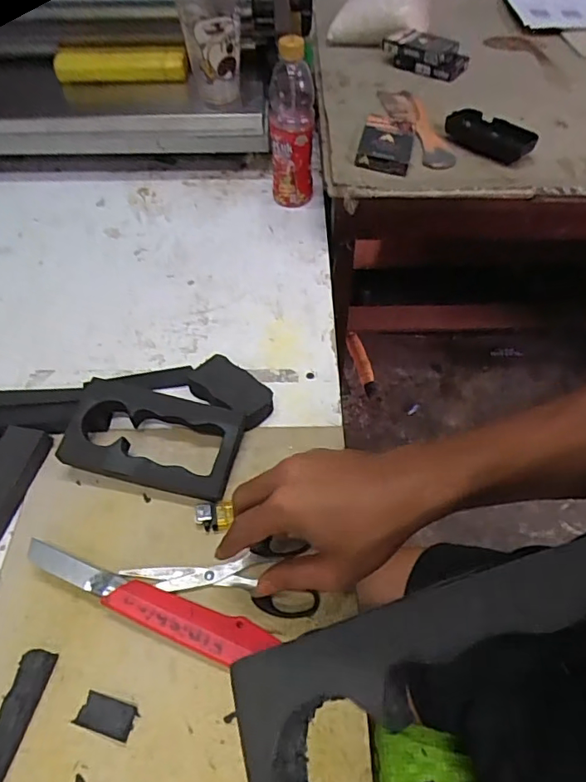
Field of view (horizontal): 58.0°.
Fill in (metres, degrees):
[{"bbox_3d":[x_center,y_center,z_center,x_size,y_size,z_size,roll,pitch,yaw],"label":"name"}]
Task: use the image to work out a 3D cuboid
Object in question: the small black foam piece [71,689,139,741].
[{"bbox_3d":[-0.125,0.217,0.355,0.039,0.007,0.021,13,53,11],"label":"small black foam piece"}]

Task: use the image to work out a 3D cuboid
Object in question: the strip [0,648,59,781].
[{"bbox_3d":[-0.187,0.217,0.354,0.021,0.012,0.081,7,52,7],"label":"strip"}]

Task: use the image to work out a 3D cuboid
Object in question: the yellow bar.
[{"bbox_3d":[-0.245,-0.470,0.767,0.186,0.042,0.031,2,51,3],"label":"yellow bar"}]

